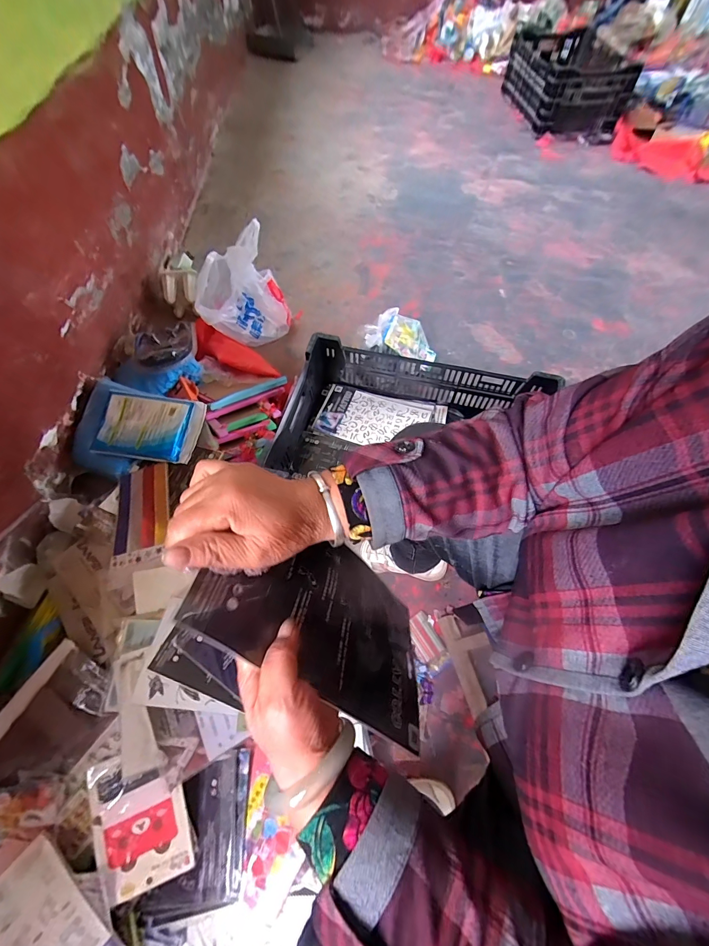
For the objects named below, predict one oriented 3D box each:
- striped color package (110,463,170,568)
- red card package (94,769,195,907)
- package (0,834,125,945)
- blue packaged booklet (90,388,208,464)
[{"bbox_3d":[-0.418,0.076,0.695,0.103,0.008,0.209,-18,56,-6],"label":"striped color package"},{"bbox_3d":[-0.310,0.537,0.523,0.109,0.006,0.132,-16,79,-17],"label":"red card package"},{"bbox_3d":[-0.416,0.621,0.481,0.195,0.012,0.120,44,81,10],"label":"package"},{"bbox_3d":[-0.449,-0.105,0.773,0.214,0.023,0.151,9,73,1],"label":"blue packaged booklet"}]

